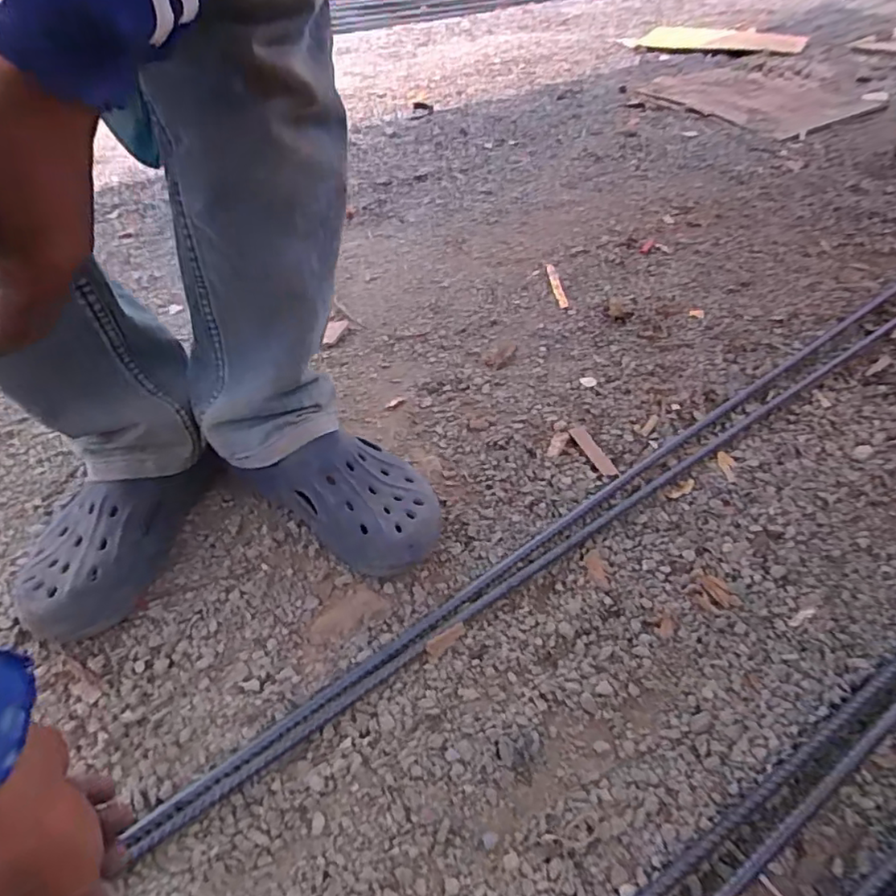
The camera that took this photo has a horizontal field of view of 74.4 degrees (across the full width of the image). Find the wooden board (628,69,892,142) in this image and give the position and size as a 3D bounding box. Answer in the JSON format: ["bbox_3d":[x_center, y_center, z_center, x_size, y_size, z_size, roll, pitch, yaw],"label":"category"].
[{"bbox_3d":[0.707,-0.859,1.428,0.325,0.022,0.596,-24,44,-13],"label":"wooden board"}]

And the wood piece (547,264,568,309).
[{"bbox_3d":[0.159,-0.242,0.874,0.014,0.007,0.108,-4,45,-2],"label":"wood piece"}]

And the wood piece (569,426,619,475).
[{"bbox_3d":[0.158,0.003,0.643,0.021,0.005,0.079,-14,46,-12],"label":"wood piece"}]

